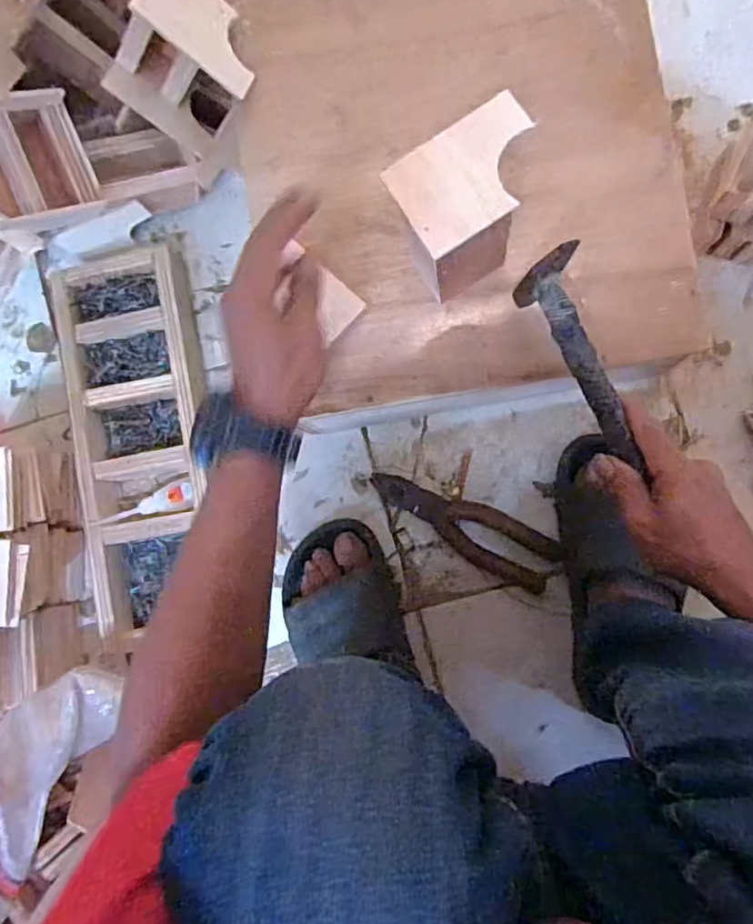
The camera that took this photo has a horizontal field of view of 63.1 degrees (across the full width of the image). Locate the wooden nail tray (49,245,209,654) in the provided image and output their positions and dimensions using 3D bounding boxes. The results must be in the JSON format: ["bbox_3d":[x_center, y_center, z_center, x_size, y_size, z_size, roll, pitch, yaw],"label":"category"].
[{"bbox_3d":[-0.241,-0.022,0.648,0.144,0.047,0.401,-12,85,8],"label":"wooden nail tray"}]

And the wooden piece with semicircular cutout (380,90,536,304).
[{"bbox_3d":[0.070,-0.183,0.454,0.098,0.102,0.086,-25,83,6],"label":"wooden piece with semicircular cutout"}]

